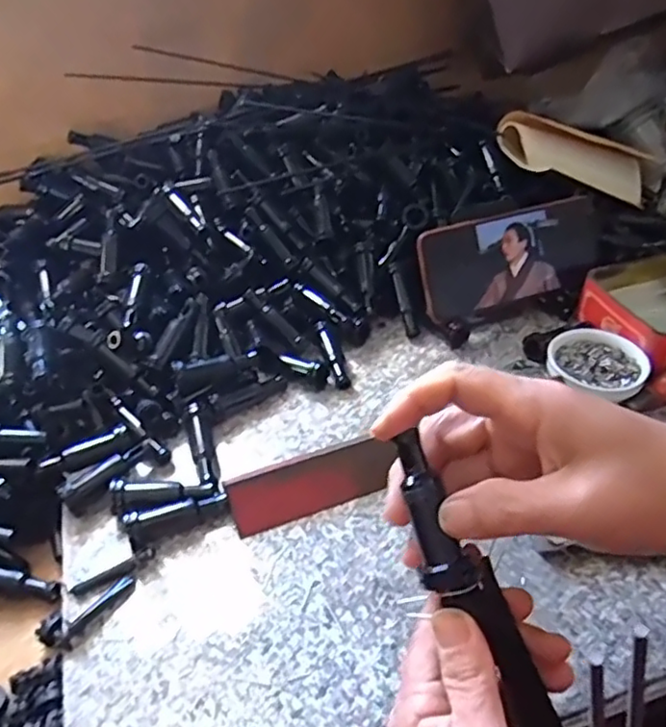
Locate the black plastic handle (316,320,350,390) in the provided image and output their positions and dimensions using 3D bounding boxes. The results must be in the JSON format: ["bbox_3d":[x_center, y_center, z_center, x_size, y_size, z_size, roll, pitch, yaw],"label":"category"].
[{"bbox_3d":[-0.001,-0.008,0.522,0.011,0.019,0.066,-13,42,-12],"label":"black plastic handle"}]

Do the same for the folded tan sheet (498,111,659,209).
[{"bbox_3d":[0.270,-0.207,0.653,0.219,0.050,0.065,3,35,-31],"label":"folded tan sheet"}]

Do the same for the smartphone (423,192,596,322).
[{"bbox_3d":[0.158,-0.095,0.545,0.174,0.078,0.016,-17,17,-11],"label":"smartphone"}]

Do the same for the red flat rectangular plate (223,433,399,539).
[{"bbox_3d":[-0.013,0.078,0.415,0.108,0.004,0.037,-17,82,-11],"label":"red flat rectangular plate"}]

